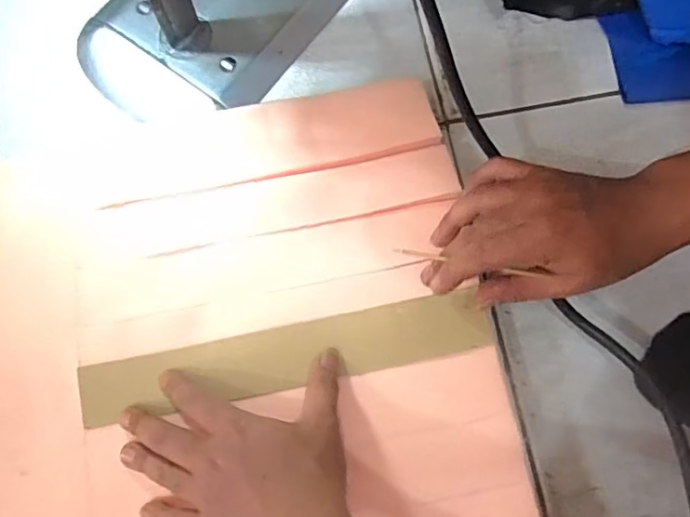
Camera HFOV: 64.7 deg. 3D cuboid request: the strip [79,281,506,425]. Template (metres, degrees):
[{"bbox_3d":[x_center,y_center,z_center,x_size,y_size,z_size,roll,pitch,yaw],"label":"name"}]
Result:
[{"bbox_3d":[-0.041,0.070,0.393,0.290,0.008,0.045,-12,79,-2],"label":"strip"}]

